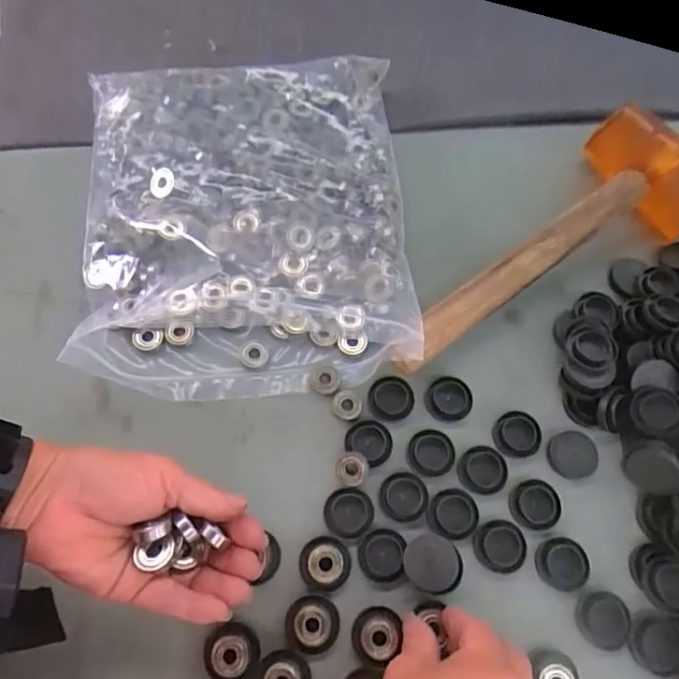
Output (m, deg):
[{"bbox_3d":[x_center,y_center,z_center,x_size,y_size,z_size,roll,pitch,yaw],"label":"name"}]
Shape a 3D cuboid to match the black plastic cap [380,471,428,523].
[{"bbox_3d":[0.042,0.103,0.347,0.030,0.008,0.030,1,68,-2],"label":"black plastic cap"}]

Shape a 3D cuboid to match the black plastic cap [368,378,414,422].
[{"bbox_3d":[0.037,0.042,0.371,0.032,0.005,0.029,-3,69,-4],"label":"black plastic cap"}]

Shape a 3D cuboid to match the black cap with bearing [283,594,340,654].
[{"bbox_3d":[-0.016,0.171,0.316,0.032,0.010,0.031,1,68,-2],"label":"black cap with bearing"}]

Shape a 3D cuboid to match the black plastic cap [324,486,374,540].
[{"bbox_3d":[0.007,0.113,0.344,0.032,0.007,0.030,2,68,-2],"label":"black plastic cap"}]

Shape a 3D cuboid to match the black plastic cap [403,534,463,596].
[{"bbox_3d":[0.058,0.140,0.329,0.037,0.014,0.032,40,72,12],"label":"black plastic cap"}]

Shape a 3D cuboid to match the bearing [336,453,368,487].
[{"bbox_3d":[0.009,0.086,0.352,0.021,0.011,0.021,1,68,-2],"label":"bearing"}]

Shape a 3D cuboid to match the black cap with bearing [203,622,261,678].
[{"bbox_3d":[-0.063,0.184,0.309,0.032,0.013,0.034,1,68,-2],"label":"black cap with bearing"}]

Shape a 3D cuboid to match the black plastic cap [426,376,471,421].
[{"bbox_3d":[0.077,0.042,0.373,0.031,0.009,0.030,1,68,-2],"label":"black plastic cap"}]

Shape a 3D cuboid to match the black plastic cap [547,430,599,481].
[{"bbox_3d":[0.158,0.079,0.359,0.028,0.013,0.031,-15,70,-8],"label":"black plastic cap"}]

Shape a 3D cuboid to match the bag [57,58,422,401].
[{"bbox_3d":[-0.071,-0.098,0.396,0.234,0.057,0.274,-5,69,-4],"label":"bag"}]

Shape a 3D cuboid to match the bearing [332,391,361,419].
[{"bbox_3d":[0.005,0.046,0.372,0.020,0.006,0.019,1,68,-2],"label":"bearing"}]

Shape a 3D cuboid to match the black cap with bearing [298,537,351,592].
[{"bbox_3d":[-0.009,0.140,0.330,0.031,0.012,0.030,1,68,-2],"label":"black cap with bearing"}]

